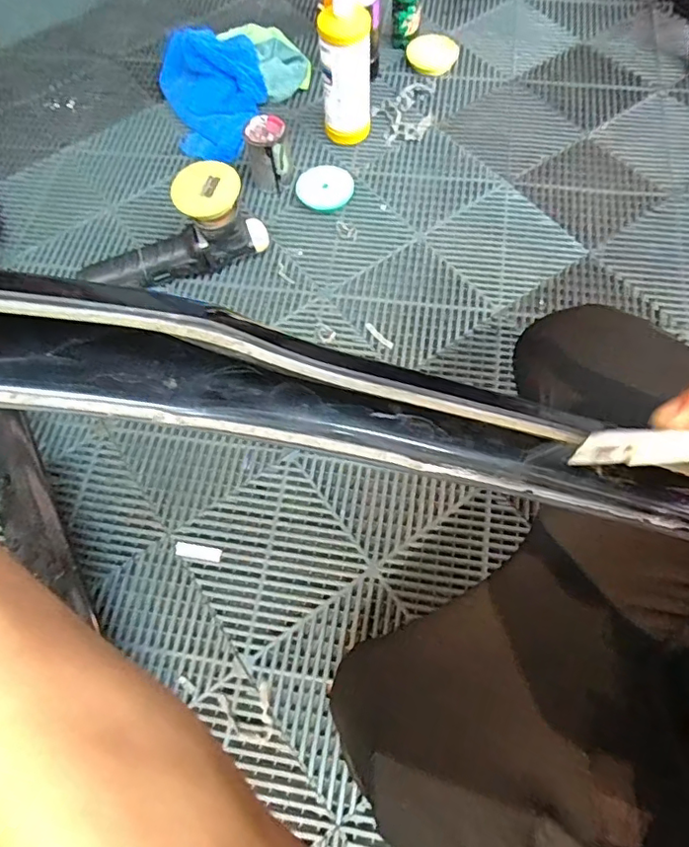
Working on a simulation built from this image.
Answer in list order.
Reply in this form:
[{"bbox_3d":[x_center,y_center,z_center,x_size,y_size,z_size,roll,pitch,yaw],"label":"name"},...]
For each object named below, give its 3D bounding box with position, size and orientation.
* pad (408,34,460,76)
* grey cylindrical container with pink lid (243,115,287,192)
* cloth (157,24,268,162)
[{"bbox_3d":[0.175,-0.737,1.089,0.103,0.031,0.091,6,67,5],"label":"pad"},{"bbox_3d":[-0.132,-0.465,0.952,0.069,0.107,0.069,-1,67,2],"label":"grey cylindrical container with pink lid"},{"bbox_3d":[-0.247,-0.635,1.044,0.188,0.092,0.289,-18,67,-5],"label":"cloth"}]

